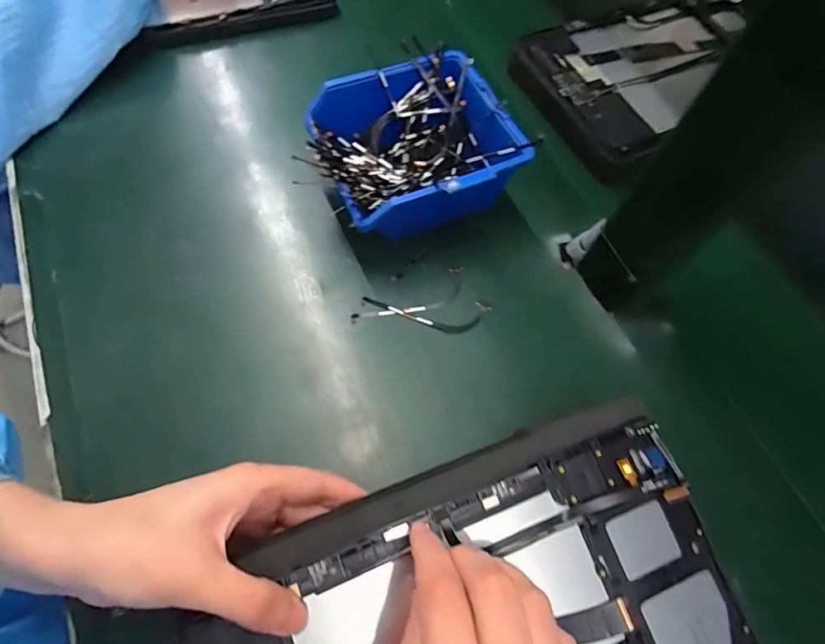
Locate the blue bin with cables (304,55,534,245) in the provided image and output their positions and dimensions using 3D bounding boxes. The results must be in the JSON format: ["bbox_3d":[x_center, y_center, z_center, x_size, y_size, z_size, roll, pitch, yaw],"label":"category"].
[{"bbox_3d":[0.001,-0.115,0.344,0.129,0.062,0.120,-21,67,-14],"label":"blue bin with cables"}]

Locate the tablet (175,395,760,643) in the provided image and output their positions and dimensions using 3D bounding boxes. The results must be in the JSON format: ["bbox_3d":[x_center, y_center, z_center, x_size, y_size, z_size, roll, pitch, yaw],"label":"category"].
[{"bbox_3d":[0.036,0.147,0.211,0.238,0.013,0.162,-19,77,-13],"label":"tablet"}]

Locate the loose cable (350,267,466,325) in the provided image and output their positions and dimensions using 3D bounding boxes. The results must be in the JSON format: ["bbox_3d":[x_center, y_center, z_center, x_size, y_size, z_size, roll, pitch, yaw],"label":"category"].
[{"bbox_3d":[0.002,-0.013,0.331,0.087,0.004,0.023,-27,67,-14],"label":"loose cable"}]

